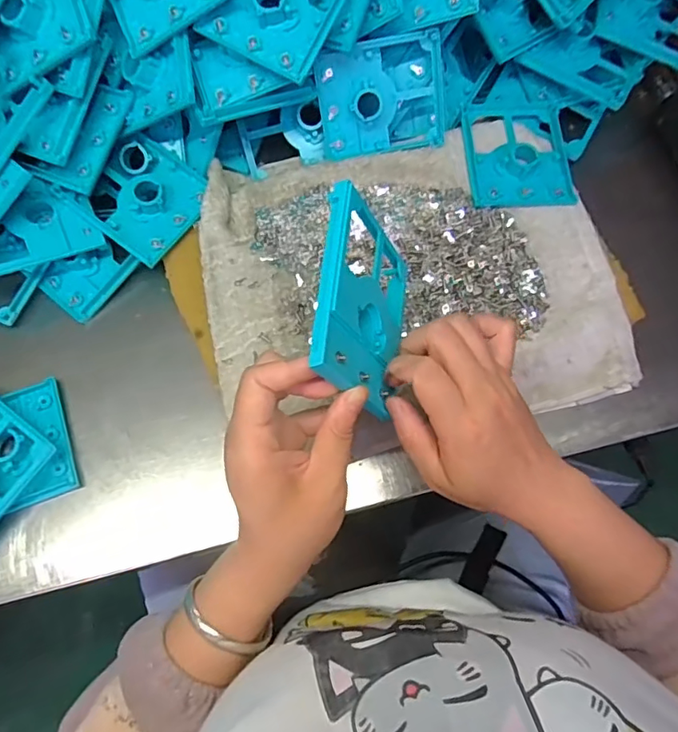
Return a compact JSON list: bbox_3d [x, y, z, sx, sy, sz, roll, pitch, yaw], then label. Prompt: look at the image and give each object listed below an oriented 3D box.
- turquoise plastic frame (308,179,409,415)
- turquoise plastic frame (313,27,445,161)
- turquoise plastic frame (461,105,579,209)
[{"bbox_3d":[0.016,-0.036,0.311,0.009,0.098,0.113,-4,67,29],"label":"turquoise plastic frame"},{"bbox_3d":[0.039,-0.251,0.487,0.115,0.093,0.022,-12,32,-2],"label":"turquoise plastic frame"},{"bbox_3d":[0.172,-0.214,0.506,0.098,0.014,0.131,-3,70,-3],"label":"turquoise plastic frame"}]

